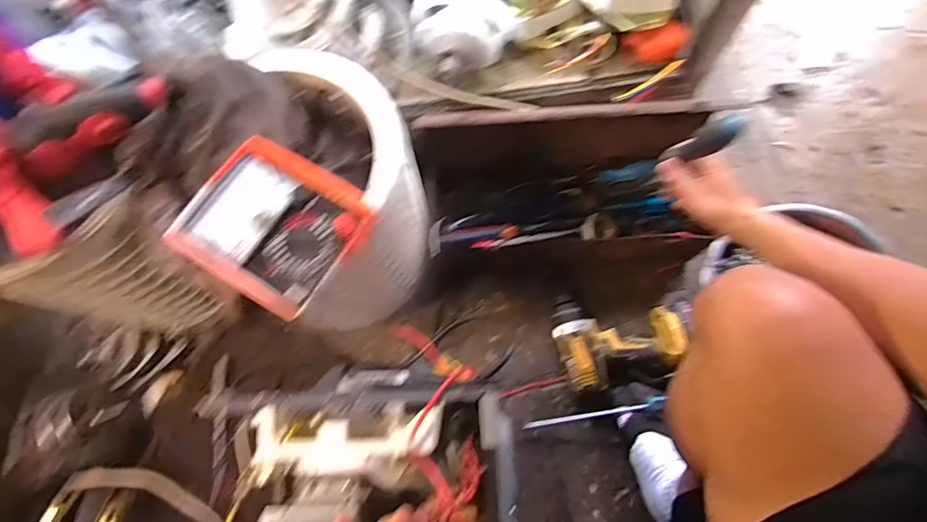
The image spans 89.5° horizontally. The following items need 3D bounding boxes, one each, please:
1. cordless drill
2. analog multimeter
[{"bbox_3d":[0.243,0.116,0.761,0.185,0.074,0.159,-12,71,-4],"label":"cordless drill"},{"bbox_3d":[-0.186,-0.036,0.460,0.164,0.030,0.139,30,73,10],"label":"analog multimeter"}]

